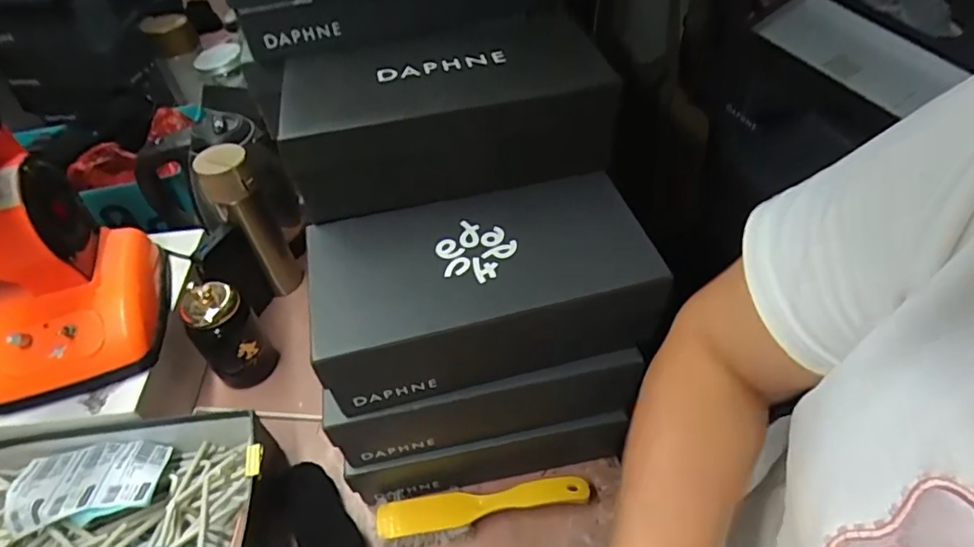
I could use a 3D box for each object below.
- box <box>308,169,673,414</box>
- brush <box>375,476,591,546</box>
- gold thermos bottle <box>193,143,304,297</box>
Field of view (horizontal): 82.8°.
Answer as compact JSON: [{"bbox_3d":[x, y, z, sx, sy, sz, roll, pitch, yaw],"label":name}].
[{"bbox_3d":[-0.008,0.007,0.515,0.289,0.095,0.159,-11,48,-6],"label":"box"},{"bbox_3d":[-0.004,0.257,0.595,0.226,0.041,0.052,-6,48,-1],"label":"brush"},{"bbox_3d":[-0.330,-0.069,0.785,0.069,0.234,0.062,-28,52,-20],"label":"gold thermos bottle"}]

